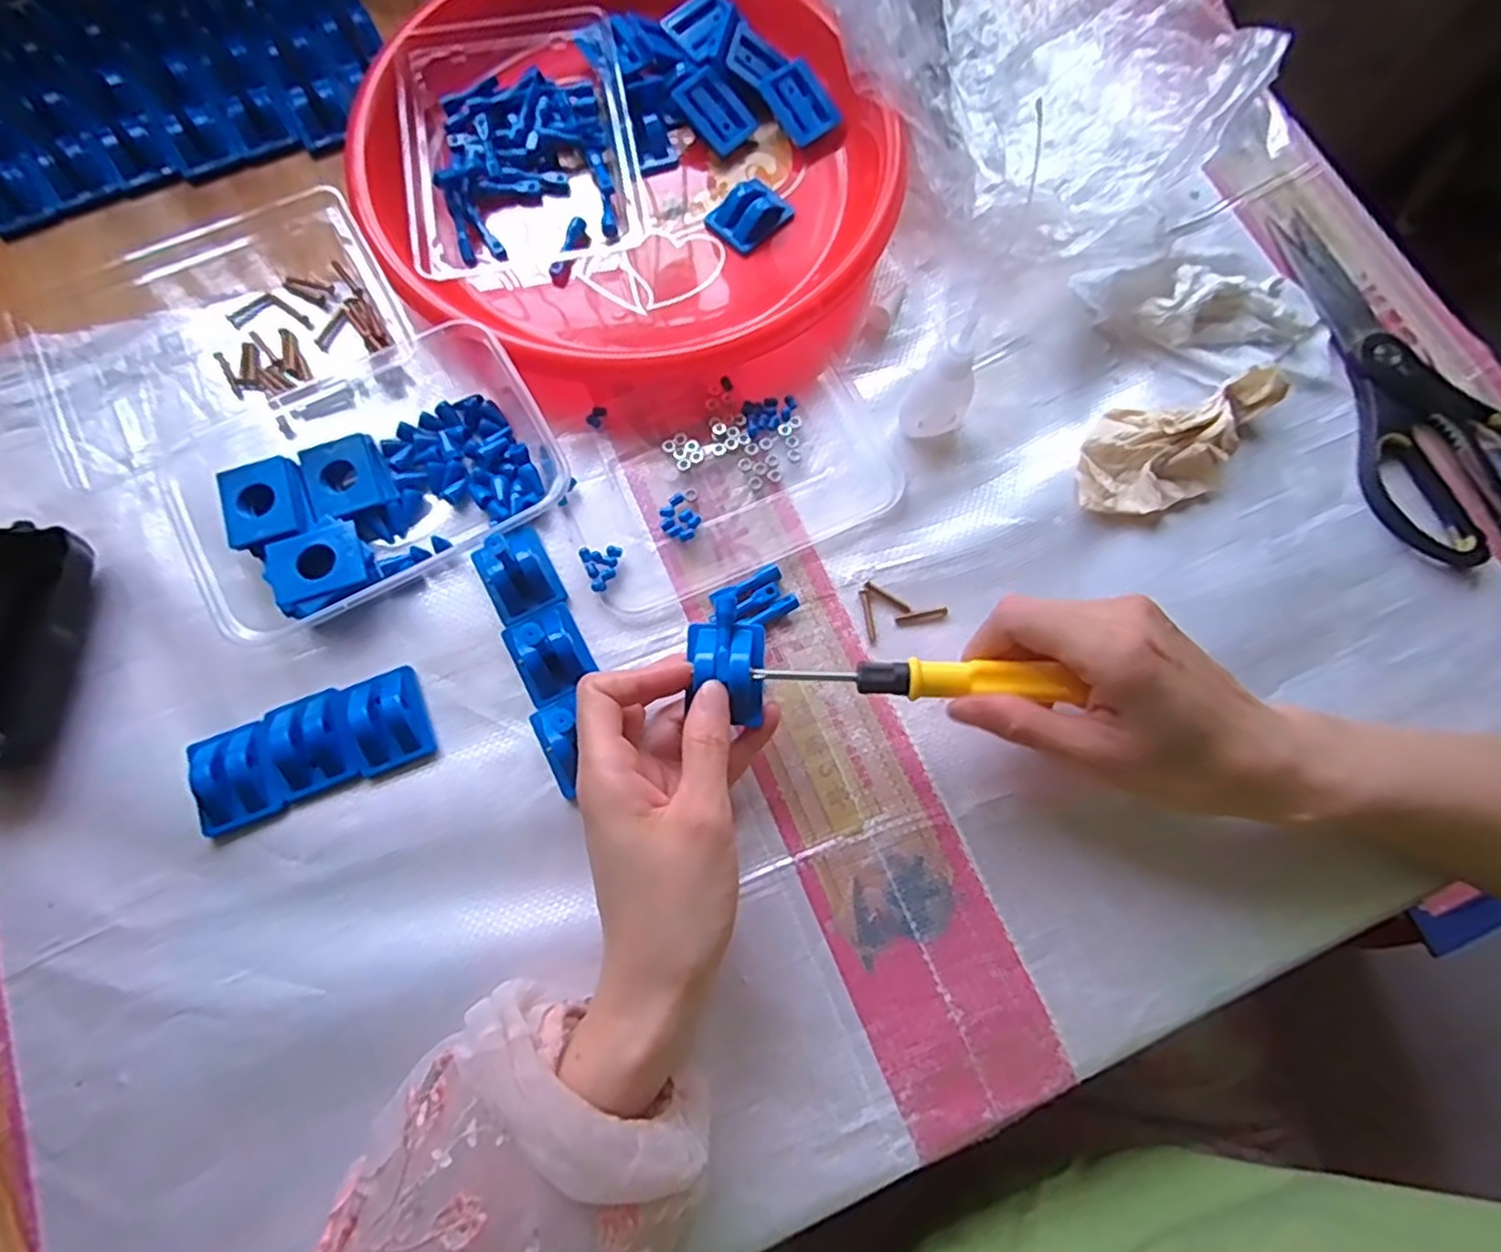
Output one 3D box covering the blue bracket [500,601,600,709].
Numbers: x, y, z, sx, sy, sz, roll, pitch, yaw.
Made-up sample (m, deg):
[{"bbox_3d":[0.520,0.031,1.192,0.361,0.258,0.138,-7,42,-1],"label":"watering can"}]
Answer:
[{"bbox_3d":[-0.096,0.013,0.348,0.034,0.016,0.043,-28,76,-9],"label":"blue bracket"}]

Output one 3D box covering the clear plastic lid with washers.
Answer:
[{"bbox_3d":[-0.009,-0.074,0.381,0.167,0.009,0.092,-25,75,-8],"label":"clear plastic lid with washers"}]

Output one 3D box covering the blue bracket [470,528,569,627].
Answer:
[{"bbox_3d":[-0.115,-0.028,0.357,0.034,0.022,0.047,-28,76,-9],"label":"blue bracket"}]

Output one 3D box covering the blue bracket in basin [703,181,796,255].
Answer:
[{"bbox_3d":[-0.001,-0.238,0.418,0.030,0.019,0.042,42,77,11],"label":"blue bracket in basin"}]

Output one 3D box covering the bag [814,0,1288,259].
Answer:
[{"bbox_3d":[0.136,-0.322,0.402,0.183,0.107,0.255,-41,78,-12],"label":"bag"}]

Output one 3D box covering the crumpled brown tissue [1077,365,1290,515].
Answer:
[{"bbox_3d":[0.219,-0.093,0.374,0.112,0.025,0.056,-13,74,-5],"label":"crumpled brown tissue"}]

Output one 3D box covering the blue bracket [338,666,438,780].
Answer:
[{"bbox_3d":[-0.169,0.043,0.338,0.033,0.014,0.045,-23,75,-8],"label":"blue bracket"}]

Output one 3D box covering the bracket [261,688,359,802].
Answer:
[{"bbox_3d":[-0.200,0.052,0.334,0.035,0.014,0.044,-23,75,-8],"label":"bracket"}]

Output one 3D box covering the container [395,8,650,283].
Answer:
[{"bbox_3d":[-0.127,-0.268,0.416,0.121,0.035,0.159,-11,74,-5],"label":"container"}]

